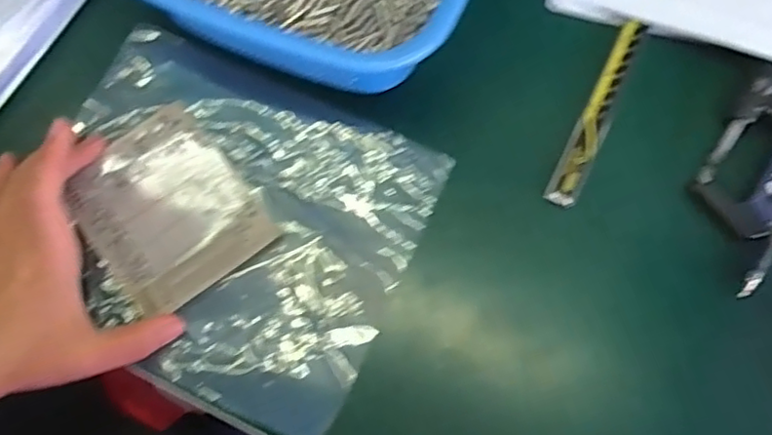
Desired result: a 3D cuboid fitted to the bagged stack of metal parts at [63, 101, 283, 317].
[{"bbox_3d":[-0.127,-0.004,0.369,0.087,0.007,0.105,-37,79,-10],"label":"bagged stack of metal parts"}]

